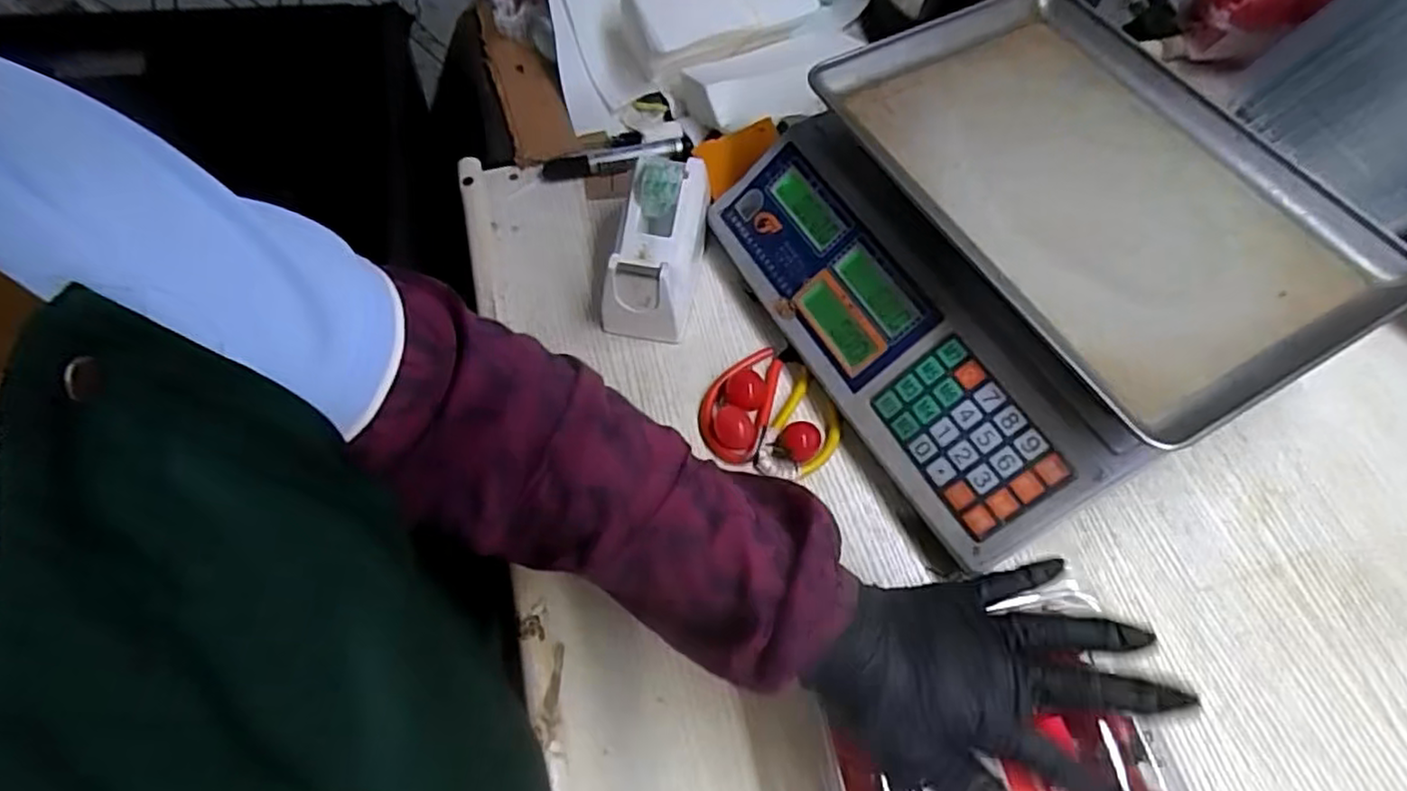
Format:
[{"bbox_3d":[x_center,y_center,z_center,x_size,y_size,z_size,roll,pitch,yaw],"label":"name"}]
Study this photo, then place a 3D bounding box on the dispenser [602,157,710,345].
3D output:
[{"bbox_3d":[-0.033,-0.116,0.521,0.061,0.080,0.130,12,63,6],"label":"dispenser"}]

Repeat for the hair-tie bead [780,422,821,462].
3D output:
[{"bbox_3d":[0.065,0.033,0.468,0.025,0.023,0.026,0,61,1],"label":"hair-tie bead"}]

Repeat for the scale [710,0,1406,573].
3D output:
[{"bbox_3d":[0.213,-0.097,0.485,0.305,0.130,0.331,-26,65,-13],"label":"scale"}]

